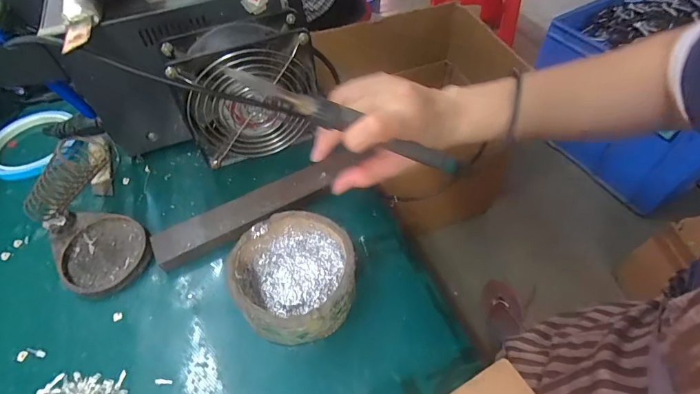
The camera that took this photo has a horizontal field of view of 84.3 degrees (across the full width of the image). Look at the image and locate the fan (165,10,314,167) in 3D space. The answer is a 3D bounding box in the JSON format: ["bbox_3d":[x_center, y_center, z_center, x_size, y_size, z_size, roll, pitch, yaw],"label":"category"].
[{"bbox_3d":[-0.089,-0.095,0.349,0.113,0.104,0.049,-14,54,-8],"label":"fan"}]

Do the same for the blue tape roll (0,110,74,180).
[{"bbox_3d":[-0.334,-0.059,0.405,0.089,0.020,0.089,-2,54,3],"label":"blue tape roll"}]

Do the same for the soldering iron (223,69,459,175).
[{"bbox_3d":[0.005,-0.051,0.276,0.182,0.015,0.014,20,52,-21],"label":"soldering iron"}]

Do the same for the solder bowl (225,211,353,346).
[{"bbox_3d":[-0.039,0.060,0.287,0.085,0.044,0.089,-1,53,1],"label":"solder bowl"}]

